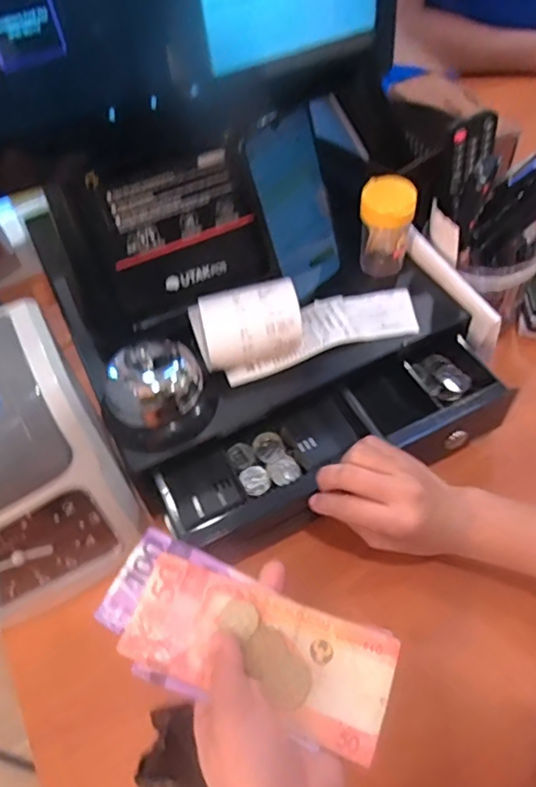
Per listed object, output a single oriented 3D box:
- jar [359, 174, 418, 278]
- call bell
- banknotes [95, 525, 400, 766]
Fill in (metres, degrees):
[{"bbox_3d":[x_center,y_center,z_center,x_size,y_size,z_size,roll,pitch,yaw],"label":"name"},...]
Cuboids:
[{"bbox_3d":[0.108,-0.153,0.534,0.047,0.080,0.039,7,55,10],"label":"jar"},{"bbox_3d":[-0.090,-0.003,0.479,0.086,0.067,0.085,-3,54,4],"label":"call bell"},{"bbox_3d":[-0.019,0.141,0.336,0.176,0.017,0.074,14,56,24],"label":"banknotes"}]

